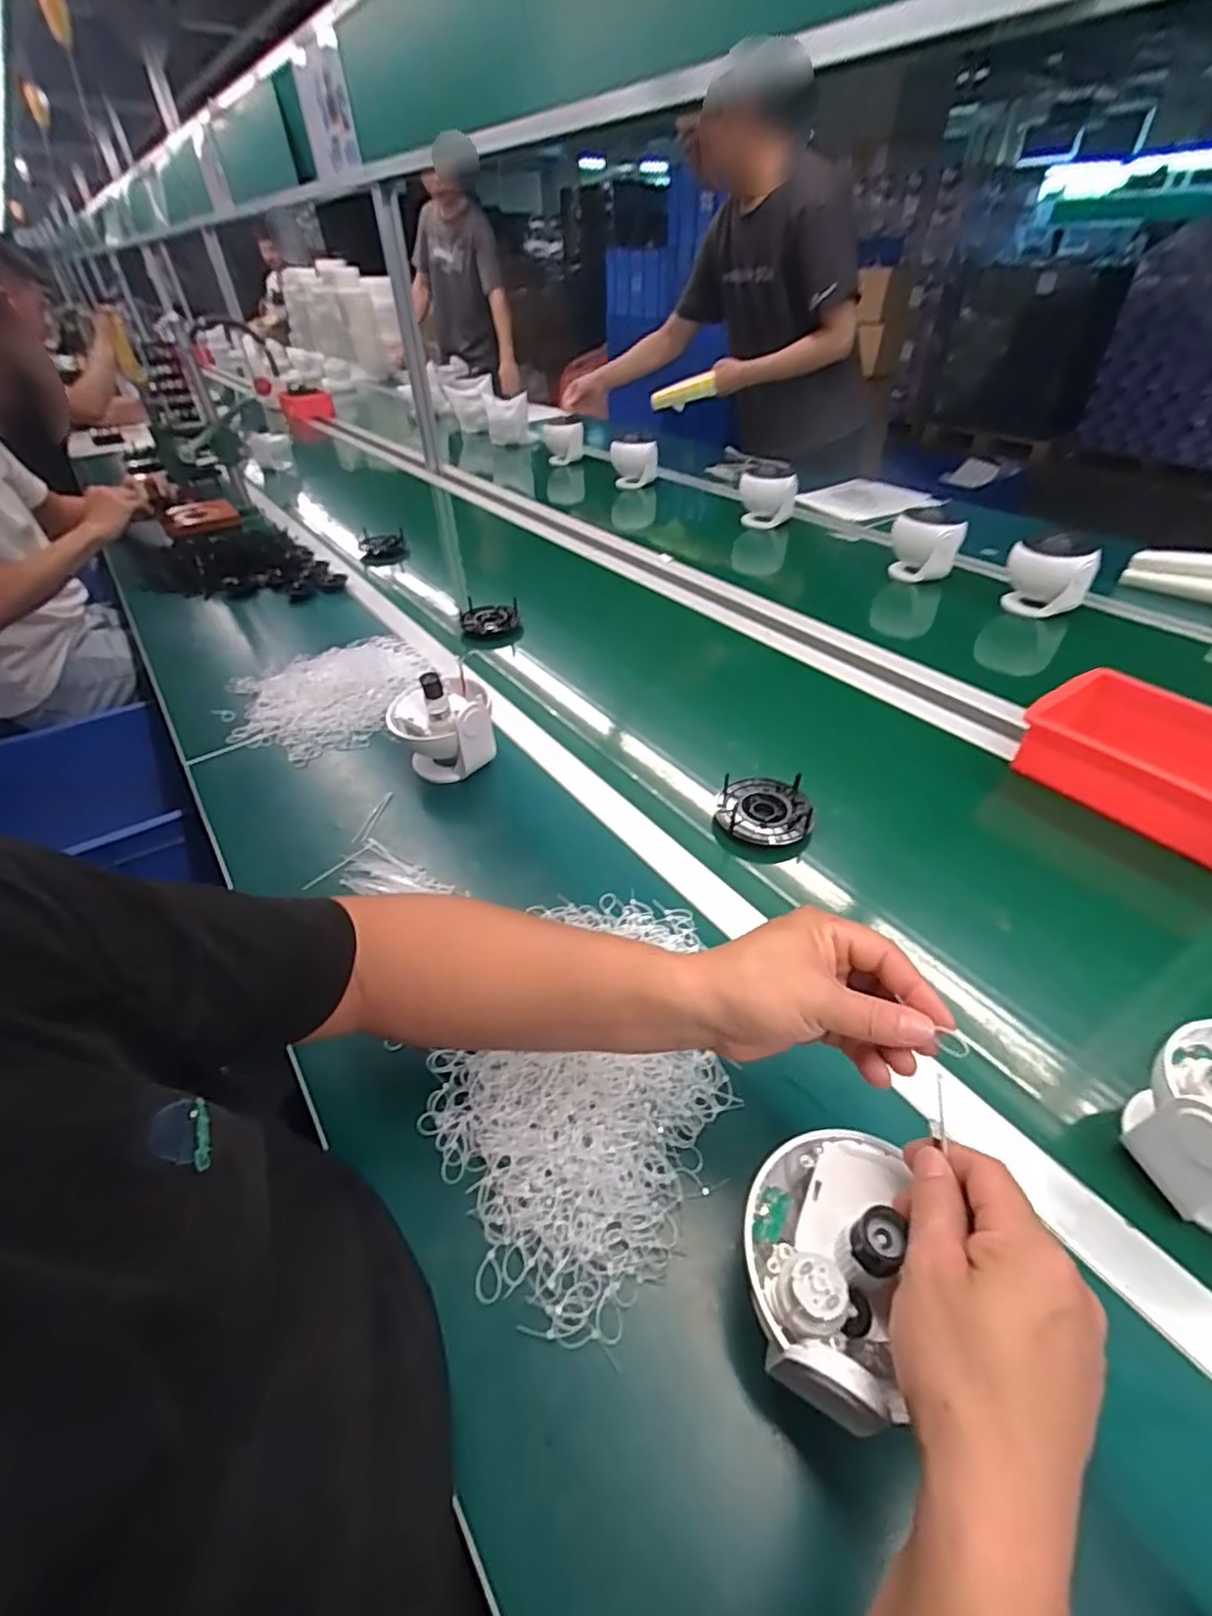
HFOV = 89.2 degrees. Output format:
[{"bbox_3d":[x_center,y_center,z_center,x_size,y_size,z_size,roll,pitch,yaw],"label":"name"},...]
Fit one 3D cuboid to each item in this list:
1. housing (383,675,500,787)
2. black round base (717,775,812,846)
[{"bbox_3d":[-0.193,-0.101,0.725,0.112,0.104,0.119,-14,44,-12],"label":"housing"},{"bbox_3d":[0.170,0.002,0.667,0.095,0.028,0.092,-1,43,1],"label":"black round base"}]

